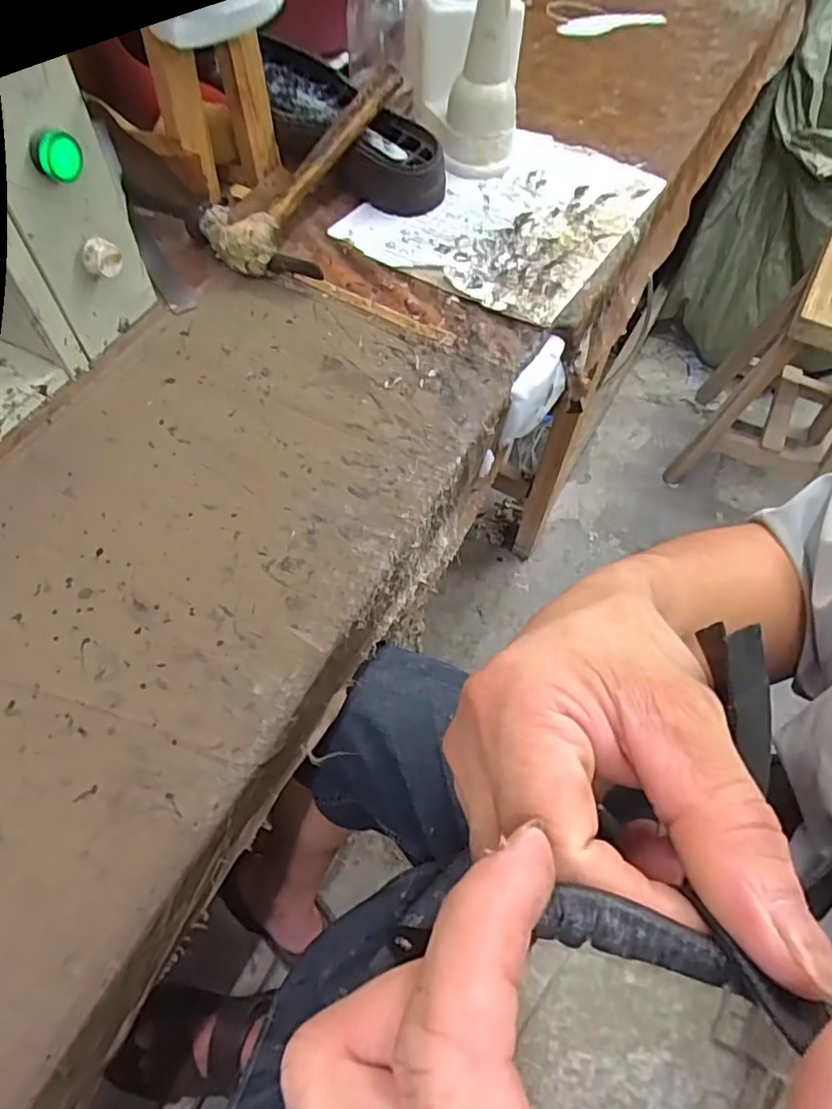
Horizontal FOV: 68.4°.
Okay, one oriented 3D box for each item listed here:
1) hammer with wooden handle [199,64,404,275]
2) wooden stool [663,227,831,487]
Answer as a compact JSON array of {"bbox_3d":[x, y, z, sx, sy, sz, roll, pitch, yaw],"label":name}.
[{"bbox_3d":[-0.102,-0.361,0.576,0.098,0.050,0.241,35,81,19],"label":"hammer with wooden handle"},{"bbox_3d":[0.717,-0.325,1.143,0.262,0.468,0.322,26,61,12],"label":"wooden stool"}]

